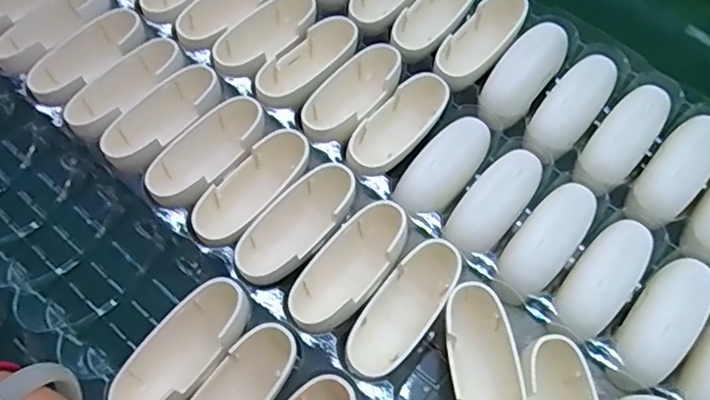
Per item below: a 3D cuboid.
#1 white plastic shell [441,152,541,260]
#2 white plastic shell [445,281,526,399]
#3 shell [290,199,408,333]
[{"bbox_3d":[0.067,0.002,0.288,0.027,0.016,0.065,40,71,18],"label":"white plastic shell"},{"bbox_3d":[0.056,0.071,0.252,0.029,0.014,0.069,-9,76,-2],"label":"white plastic shell"},{"bbox_3d":[-0.002,0.031,0.277,0.033,0.028,0.071,34,70,16],"label":"shell"}]

